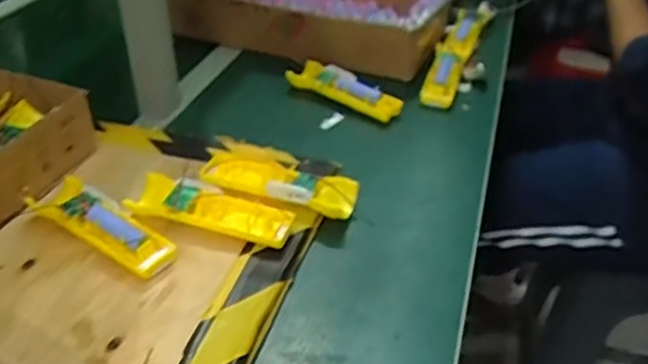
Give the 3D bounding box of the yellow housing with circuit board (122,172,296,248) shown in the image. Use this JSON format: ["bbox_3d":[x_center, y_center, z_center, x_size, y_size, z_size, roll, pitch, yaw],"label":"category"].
[{"bbox_3d":[-0.110,0.026,0.636,0.160,0.023,0.054,13,37,15],"label":"yellow housing with circuit board"}]

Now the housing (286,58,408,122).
[{"bbox_3d":[0.028,-0.122,0.872,0.161,0.047,0.025,18,39,22],"label":"housing"}]

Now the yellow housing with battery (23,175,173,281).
[{"bbox_3d":[-0.207,0.037,0.609,0.158,0.027,0.050,23,40,27],"label":"yellow housing with battery"}]

